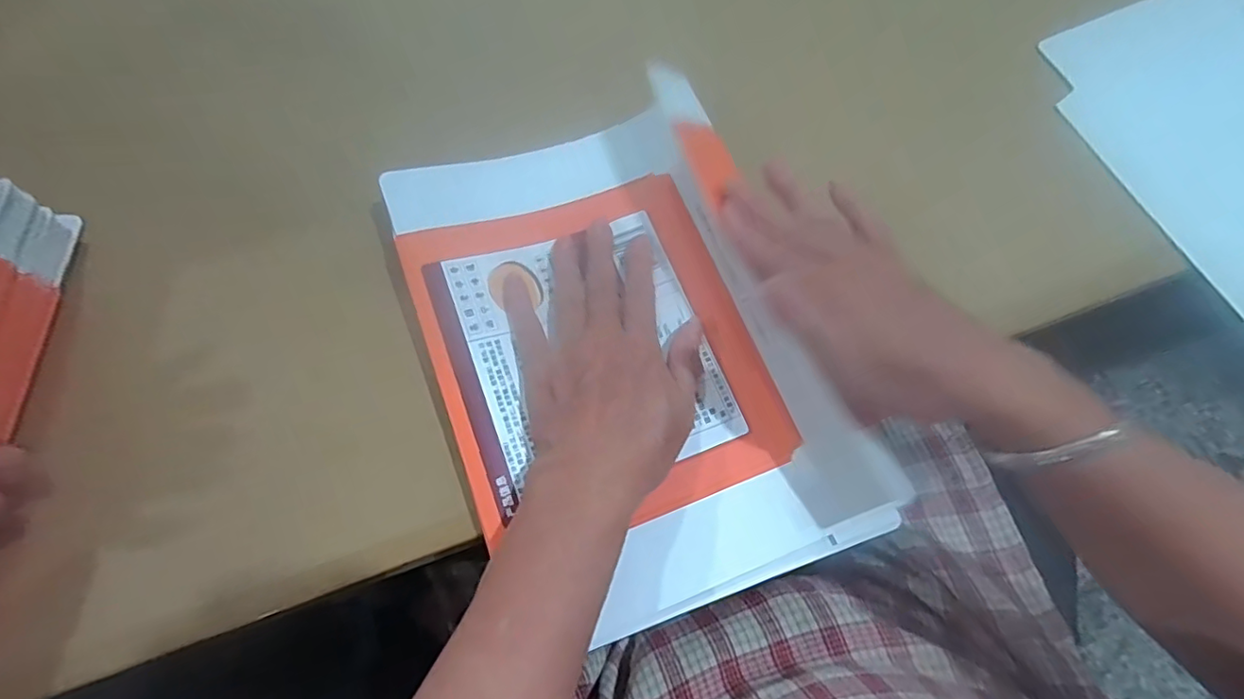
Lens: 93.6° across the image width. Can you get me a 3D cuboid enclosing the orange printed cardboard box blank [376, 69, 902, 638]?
[{"bbox_3d":[0.004,-0.008,0.350,0.220,0.023,0.307,-20,73,-8],"label":"orange printed cardboard box blank"}]

